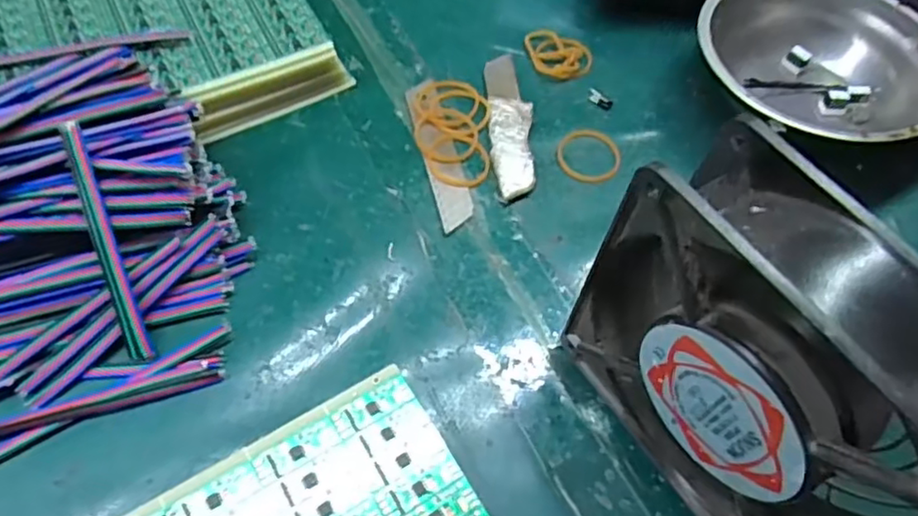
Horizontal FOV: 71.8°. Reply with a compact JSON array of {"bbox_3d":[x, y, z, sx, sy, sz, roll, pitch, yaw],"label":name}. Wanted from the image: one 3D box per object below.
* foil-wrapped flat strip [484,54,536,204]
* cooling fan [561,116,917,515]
[{"bbox_3d":[0.027,-0.072,0.332,0.022,0.007,0.099,1,59,-3],"label":"foil-wrapped flat strip"},{"bbox_3d":[0.093,0.038,0.201,0.040,0.123,0.118,-29,65,-19],"label":"cooling fan"}]

